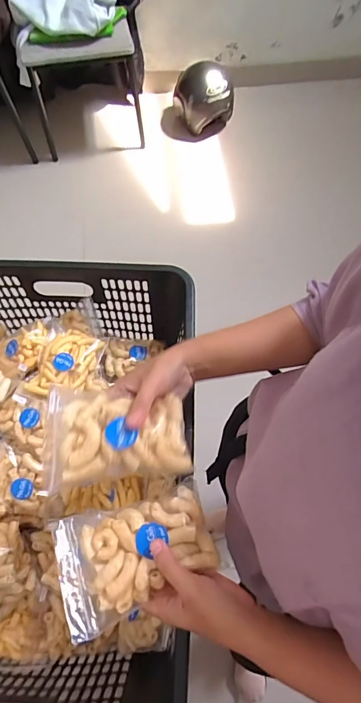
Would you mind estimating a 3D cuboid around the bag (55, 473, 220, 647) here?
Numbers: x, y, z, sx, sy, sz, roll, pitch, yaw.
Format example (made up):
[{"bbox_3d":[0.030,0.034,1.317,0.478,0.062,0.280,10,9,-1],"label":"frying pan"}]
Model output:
[{"bbox_3d":[-0.040,0.182,0.363,0.135,0.033,0.091,-18,68,-5],"label":"bag"}]

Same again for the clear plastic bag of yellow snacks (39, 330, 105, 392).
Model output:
[{"bbox_3d":[-0.168,0.011,0.610,0.089,0.037,0.103,-3,68,1],"label":"clear plastic bag of yellow snacks"}]

